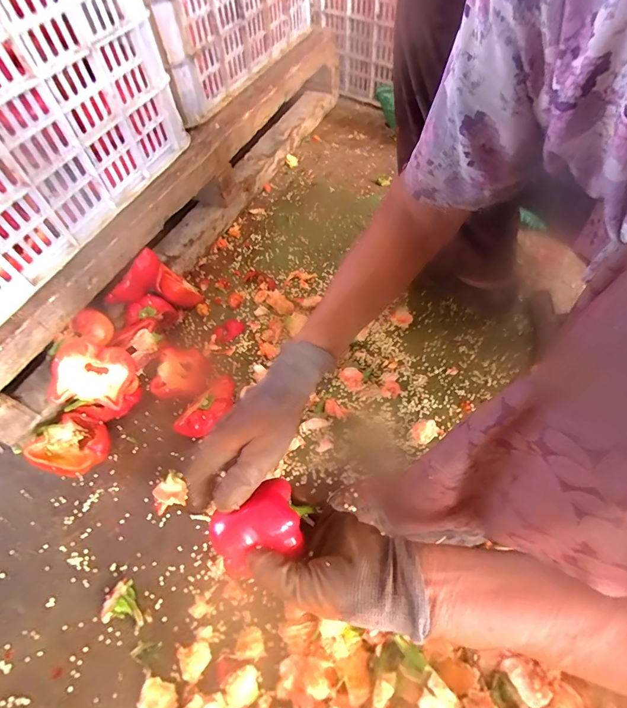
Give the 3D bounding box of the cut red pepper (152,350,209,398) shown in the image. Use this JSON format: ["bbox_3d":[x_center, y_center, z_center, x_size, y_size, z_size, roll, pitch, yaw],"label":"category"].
[{"bbox_3d":[-0.199,0.032,0.546,0.079,0.043,0.074,-5,58,1],"label":"cut red pepper"}]

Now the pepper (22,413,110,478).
[{"bbox_3d":[-0.323,0.121,0.486,0.098,0.075,0.080,20,62,15],"label":"pepper"}]

